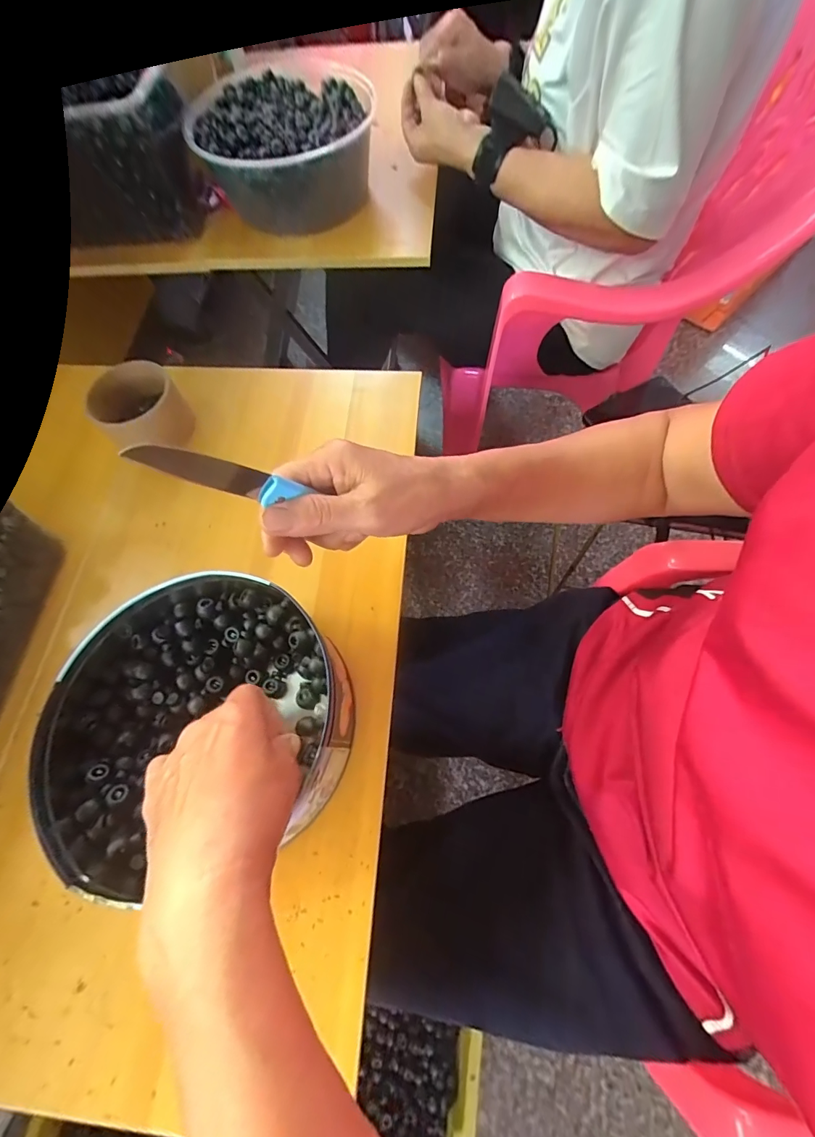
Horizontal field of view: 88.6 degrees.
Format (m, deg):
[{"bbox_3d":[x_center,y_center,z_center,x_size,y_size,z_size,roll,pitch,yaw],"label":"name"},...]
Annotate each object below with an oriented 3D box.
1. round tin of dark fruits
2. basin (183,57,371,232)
[{"bbox_3d":[-0.143,0.107,0.296,0.198,0.075,0.197,-1,67,2],"label":"round tin of dark fruits"},{"bbox_3d":[-0.156,-0.566,0.575,0.214,0.100,0.226,-4,67,1],"label":"basin"}]

